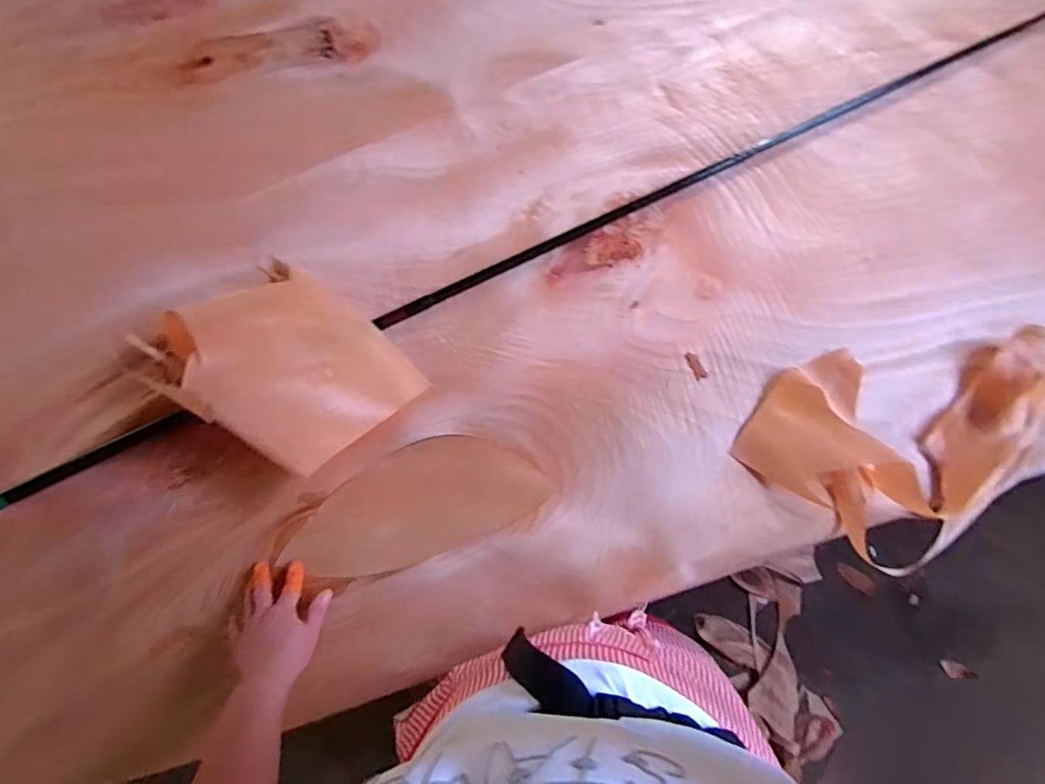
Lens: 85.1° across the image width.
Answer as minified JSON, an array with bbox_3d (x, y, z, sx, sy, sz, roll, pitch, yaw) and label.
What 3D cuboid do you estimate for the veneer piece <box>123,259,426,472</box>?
[{"bbox_3d":[-0.309,-0.043,0.720,0.307,0.104,0.224,36,75,17],"label":"veneer piece"}]

